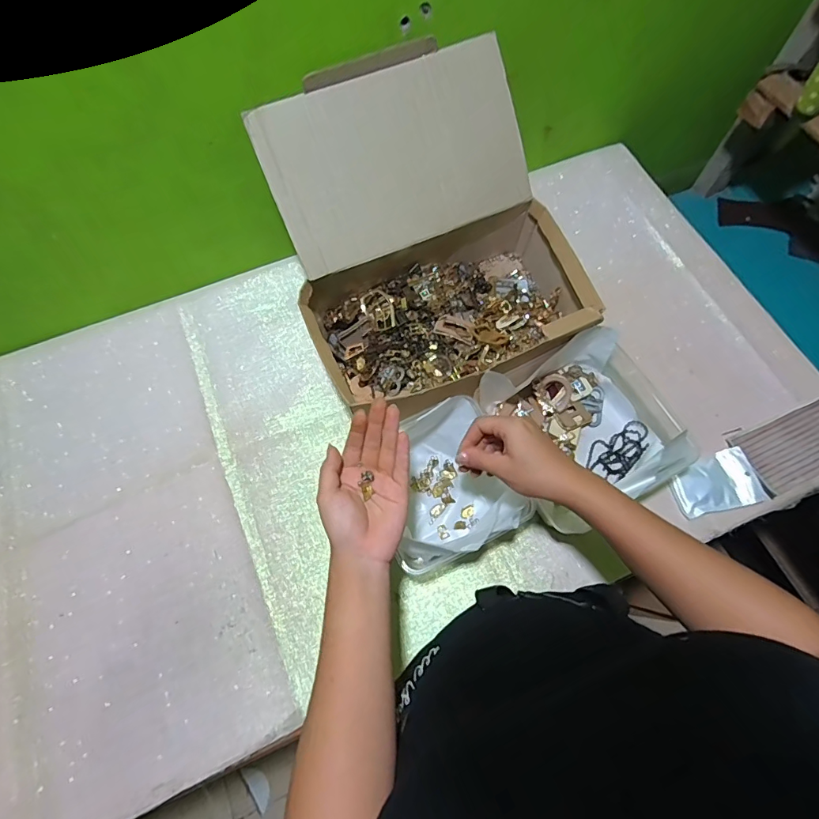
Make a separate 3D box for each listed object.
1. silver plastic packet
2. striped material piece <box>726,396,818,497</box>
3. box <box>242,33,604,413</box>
[{"bbox_3d":[0.374,0.089,0.544,0.101,0.016,0.066,-13,68,-5],"label":"silver plastic packet"},{"bbox_3d":[0.500,0.035,0.551,0.186,0.025,0.081,-23,69,-9],"label":"striped material piece"},{"bbox_3d":[0.025,-0.199,0.560,0.333,0.215,0.346,-18,68,-7],"label":"box"}]

